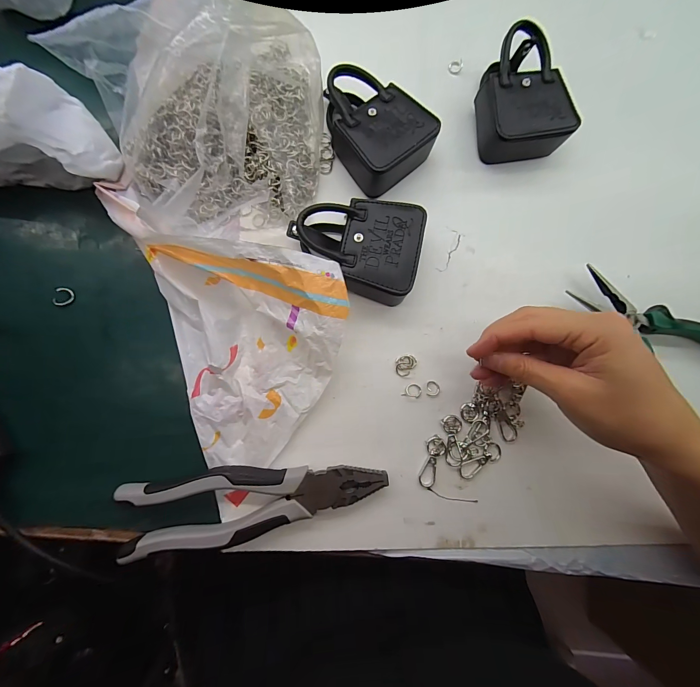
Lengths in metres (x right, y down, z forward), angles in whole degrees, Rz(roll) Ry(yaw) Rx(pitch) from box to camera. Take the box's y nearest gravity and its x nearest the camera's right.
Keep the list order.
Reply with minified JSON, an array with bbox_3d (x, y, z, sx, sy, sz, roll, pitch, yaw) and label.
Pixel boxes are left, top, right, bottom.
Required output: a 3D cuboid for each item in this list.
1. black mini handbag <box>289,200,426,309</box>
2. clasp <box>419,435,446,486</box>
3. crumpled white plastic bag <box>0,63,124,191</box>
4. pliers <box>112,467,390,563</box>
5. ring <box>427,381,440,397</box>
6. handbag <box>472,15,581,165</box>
[{"bbox_3d":[0.005,-0.080,0.263,0.102,0.038,0.076,13,83,-1],"label":"black mini handbag"},{"bbox_3d":[0.068,0.097,0.261,0.016,0.004,0.041,14,83,-1],"label":"clasp"},{"bbox_3d":[-0.265,-0.159,0.240,0.147,0.076,0.069,-6,83,-3],"label":"crumpled white plastic bag"},{"bbox_3d":[-0.069,0.119,0.242,0.189,0.020,0.049,-5,83,-3],"label":"pliers"},{"bbox_3d":[0.071,0.038,0.270,0.012,0.004,0.013,0,89,-13],"label":"ring"},{"bbox_3d":[0.155,-0.216,0.288,0.077,0.044,0.105,-2,83,-2],"label":"handbag"}]

